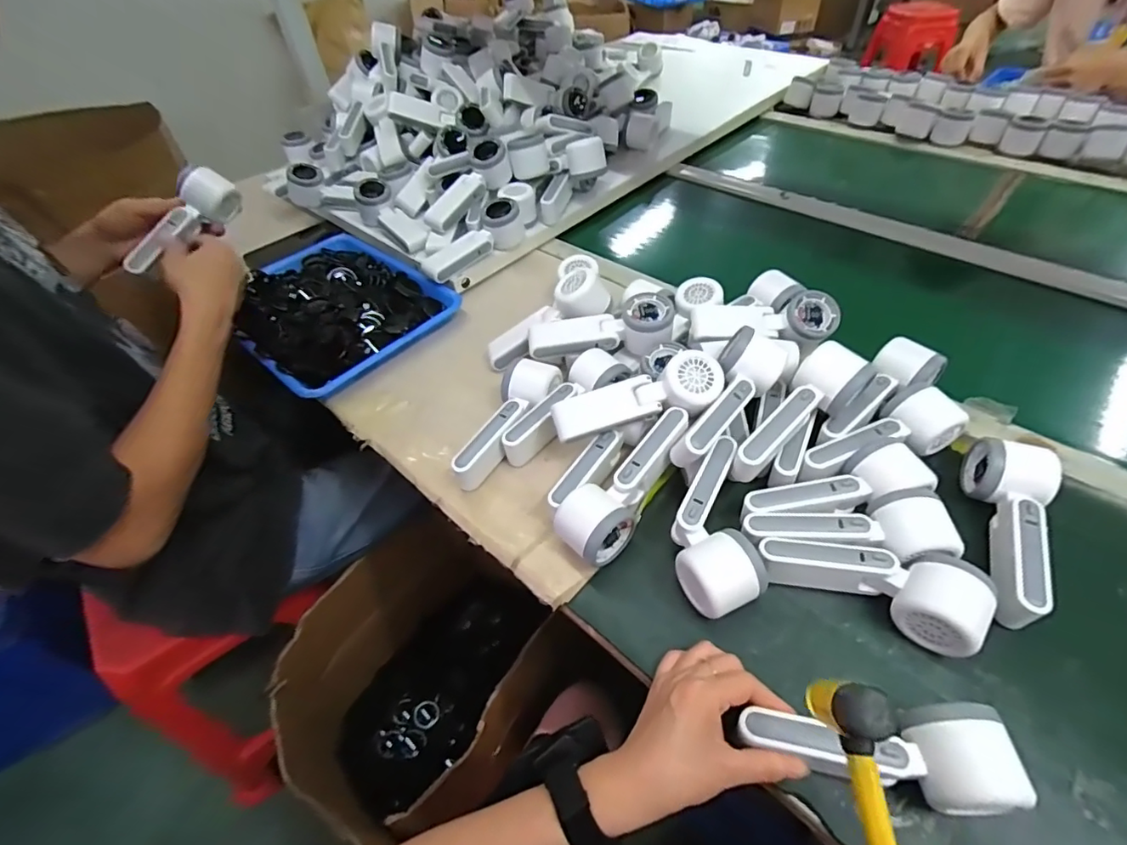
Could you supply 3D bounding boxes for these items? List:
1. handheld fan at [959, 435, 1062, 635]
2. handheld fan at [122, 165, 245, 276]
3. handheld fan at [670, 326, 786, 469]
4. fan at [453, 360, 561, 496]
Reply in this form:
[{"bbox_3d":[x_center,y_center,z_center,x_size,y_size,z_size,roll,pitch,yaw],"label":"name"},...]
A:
[{"bbox_3d":[0.384,0.088,0.443,0.051,0.050,0.169,13,50,16],"label":"handheld fan"},{"bbox_3d":[-0.477,-0.252,0.666,0.051,0.073,0.168,19,70,20],"label":"handheld fan"},{"bbox_3d":[0.159,-0.023,0.498,0.058,0.052,0.155,24,54,24],"label":"handheld fan"},{"bbox_3d":[-0.060,0.001,0.561,0.050,0.055,0.155,20,53,21],"label":"fan"}]

